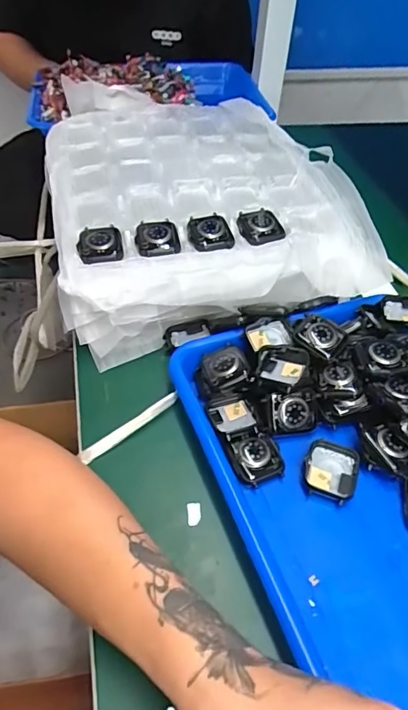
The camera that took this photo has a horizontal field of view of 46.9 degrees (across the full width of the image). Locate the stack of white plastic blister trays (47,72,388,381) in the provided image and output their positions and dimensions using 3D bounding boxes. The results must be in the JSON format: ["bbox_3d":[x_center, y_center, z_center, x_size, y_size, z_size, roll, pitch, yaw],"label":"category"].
[{"bbox_3d":[-0.019,-0.186,0.548,0.300,0.106,0.400,-10,49,-12],"label":"stack of white plastic blister trays"}]

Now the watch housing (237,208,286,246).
[{"bbox_3d":[0.055,-0.122,0.446,0.041,0.007,0.049,-9,49,-11],"label":"watch housing"}]

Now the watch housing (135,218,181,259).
[{"bbox_3d":[-0.043,-0.108,0.431,0.039,0.009,0.049,-3,48,-6],"label":"watch housing"}]

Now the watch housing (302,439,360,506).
[{"bbox_3d":[0.095,0.087,0.352,0.039,0.010,0.043,20,50,15],"label":"watch housing"}]

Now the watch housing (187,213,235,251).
[{"bbox_3d":[0.006,-0.116,0.441,0.040,0.009,0.050,-6,48,-8],"label":"watch housing"}]

